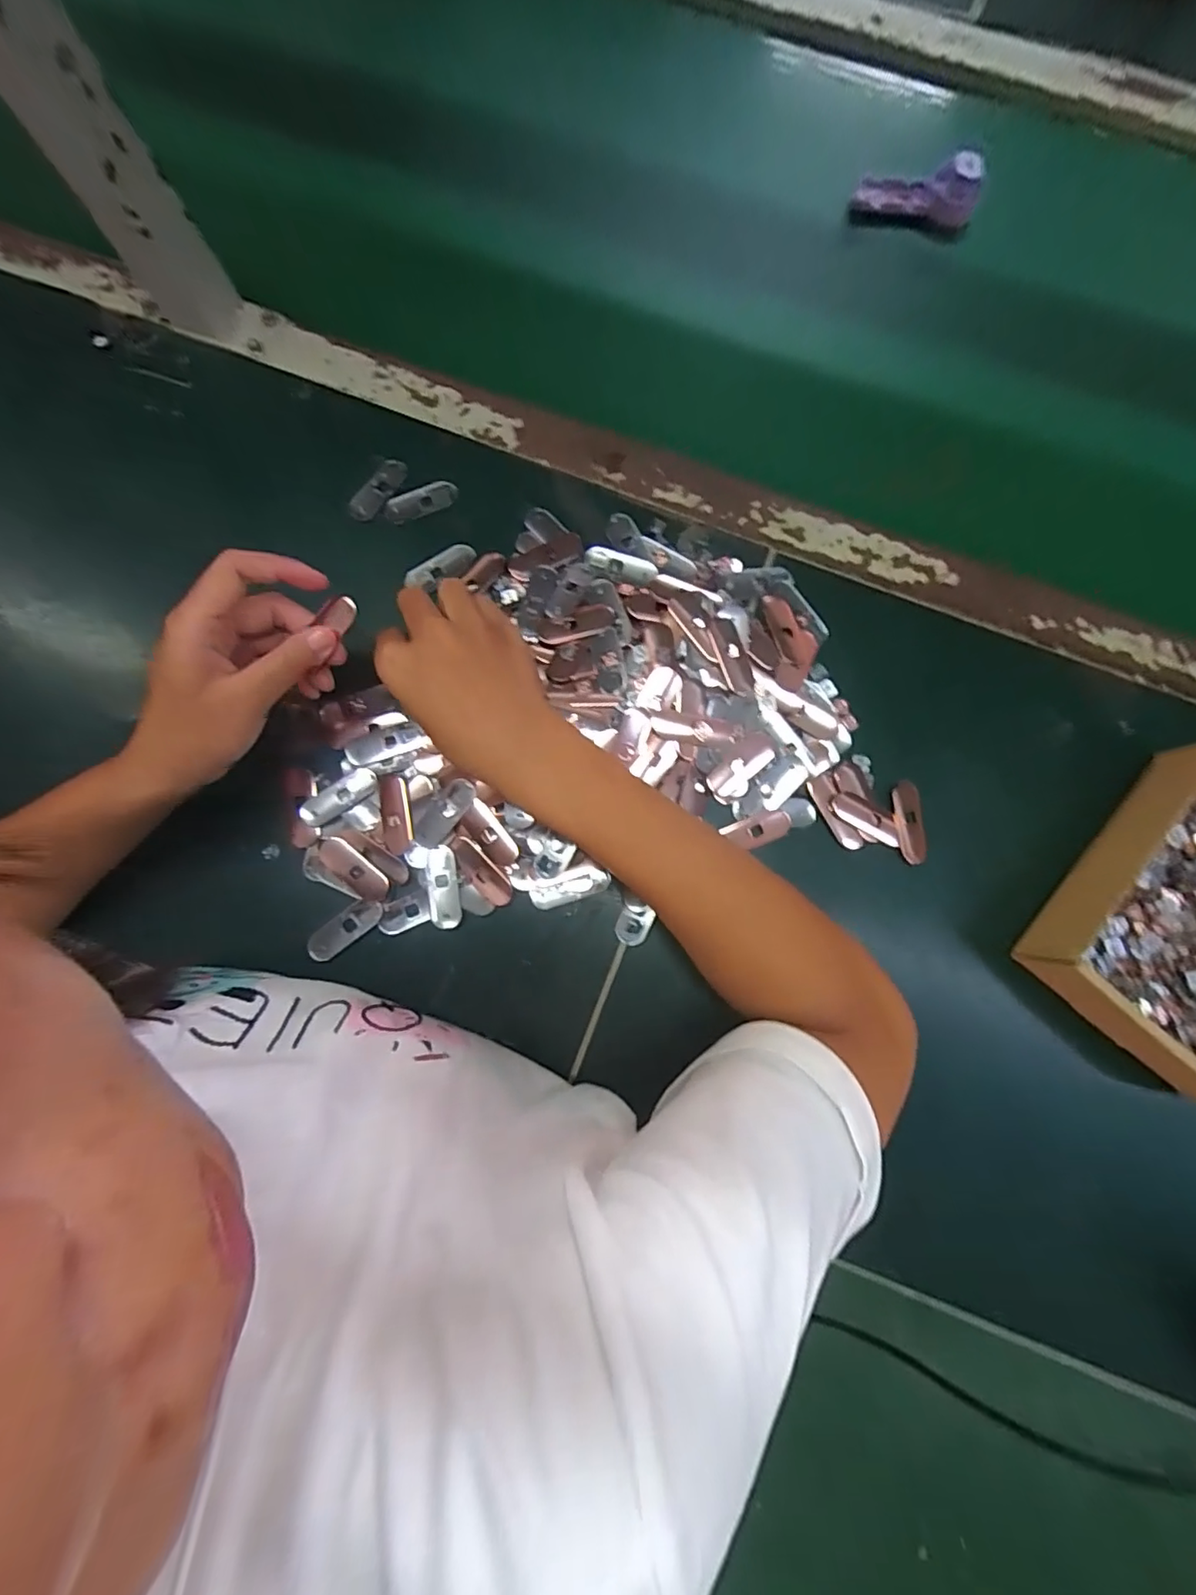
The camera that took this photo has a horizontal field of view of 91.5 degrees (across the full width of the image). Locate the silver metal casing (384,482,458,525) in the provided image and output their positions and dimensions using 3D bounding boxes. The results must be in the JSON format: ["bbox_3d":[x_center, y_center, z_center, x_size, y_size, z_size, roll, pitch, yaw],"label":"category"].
[{"bbox_3d":[-0.121,-0.203,0.398,0.050,0.004,0.020,-23,81,-3],"label":"silver metal casing"}]

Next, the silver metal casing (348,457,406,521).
[{"bbox_3d":[-0.150,-0.212,0.402,0.020,0.007,0.049,34,83,6],"label":"silver metal casing"}]

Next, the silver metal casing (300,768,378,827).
[{"bbox_3d":[-0.161,0.000,0.362,0.050,0.005,0.017,-34,82,-5],"label":"silver metal casing"}]

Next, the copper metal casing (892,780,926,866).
[{"bbox_3d":[0.195,0.016,0.365,0.017,0.009,0.050,-9,81,-1],"label":"copper metal casing"}]

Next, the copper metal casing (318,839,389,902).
[{"bbox_3d":[-0.152,0.045,0.364,0.050,0.009,0.019,37,83,6],"label":"copper metal casing"}]

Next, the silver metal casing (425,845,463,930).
[{"bbox_3d":[-0.096,0.056,0.358,0.019,0.005,0.049,-9,81,-1],"label":"silver metal casing"}]

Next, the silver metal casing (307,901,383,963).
[{"bbox_3d":[-0.154,0.081,0.355,0.048,0.005,0.018,-38,82,-5],"label":"silver metal casing"}]

